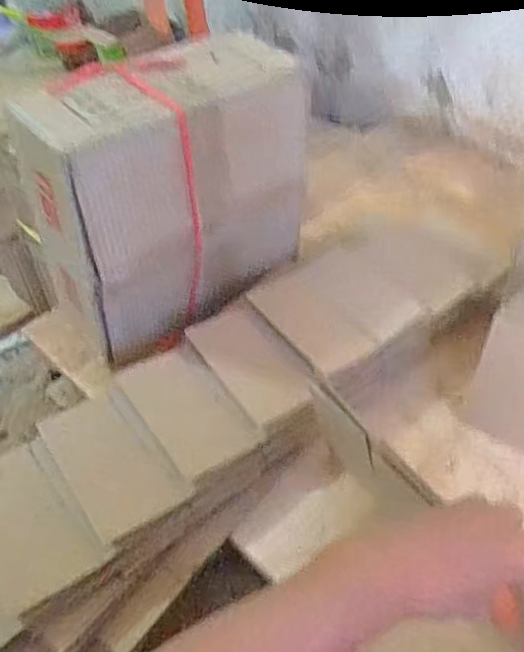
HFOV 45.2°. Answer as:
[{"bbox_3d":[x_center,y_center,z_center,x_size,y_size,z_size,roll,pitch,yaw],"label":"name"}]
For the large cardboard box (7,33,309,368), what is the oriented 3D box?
[{"bbox_3d":[-0.086,-0.141,0.655,0.272,0.236,0.118,-30,50,-21],"label":"large cardboard box"}]

